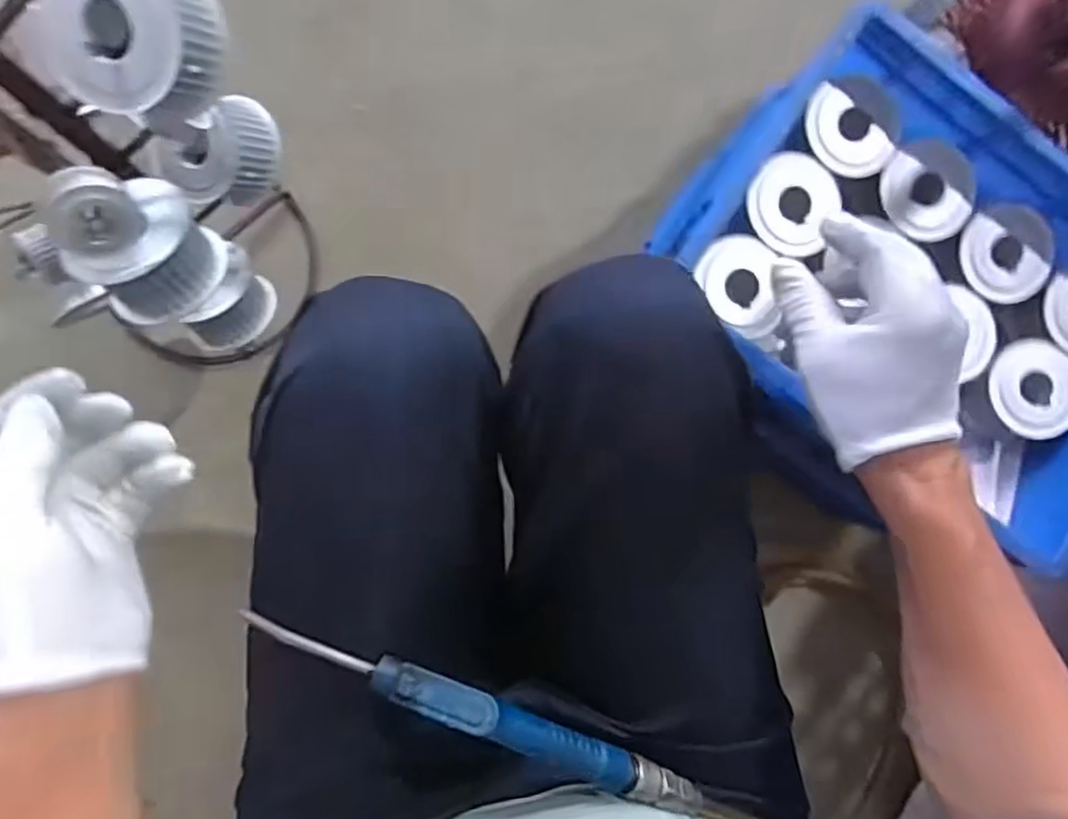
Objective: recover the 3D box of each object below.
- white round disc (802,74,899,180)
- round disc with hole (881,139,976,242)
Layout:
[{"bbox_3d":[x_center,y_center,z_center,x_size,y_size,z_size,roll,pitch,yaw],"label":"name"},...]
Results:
[{"bbox_3d":[0.270,-0.240,0.565,0.075,0.019,0.083,-36,94,-8],"label":"white round disc"},{"bbox_3d":[0.342,-0.188,0.574,0.081,0.027,0.070,22,86,-7],"label":"round disc with hole"}]

